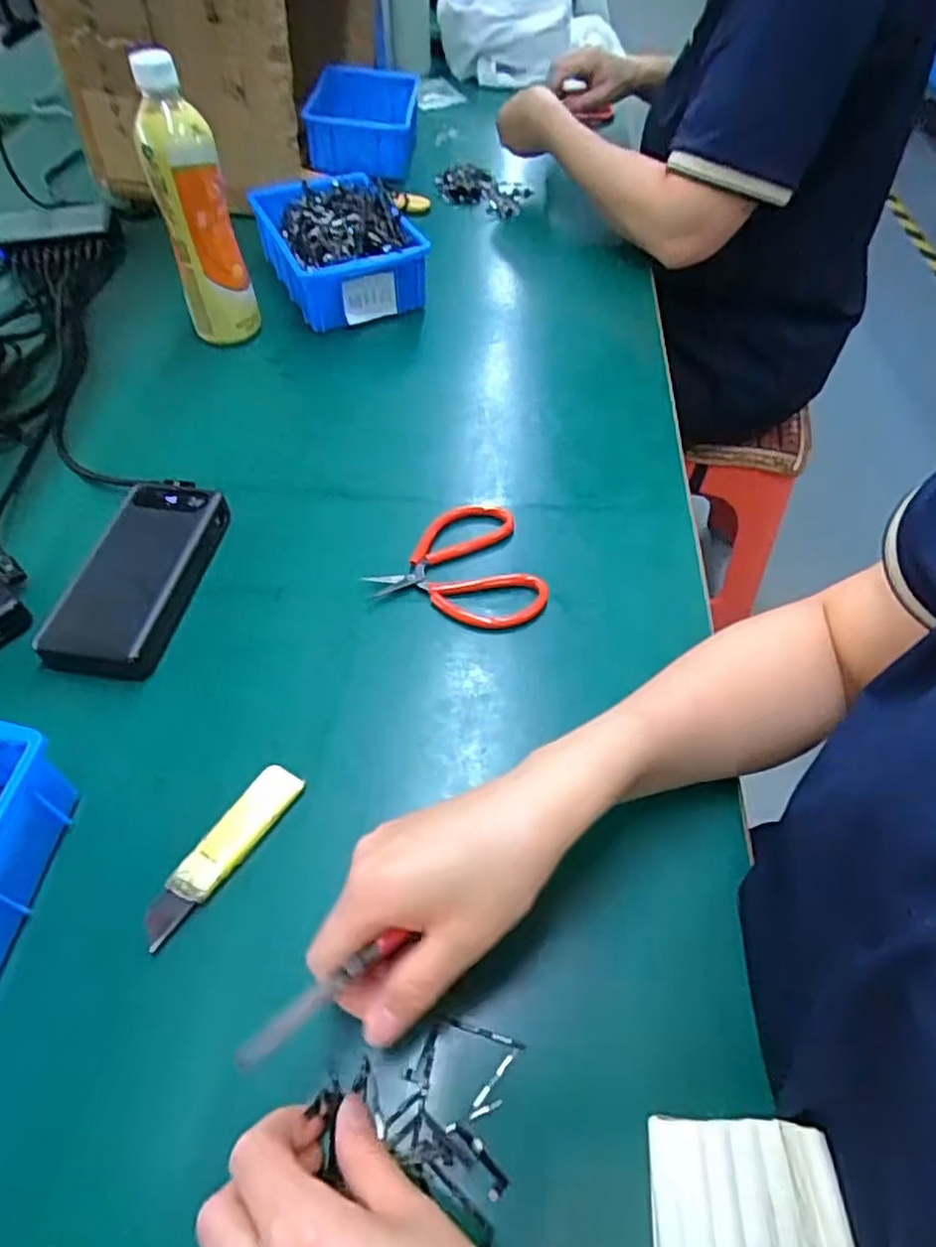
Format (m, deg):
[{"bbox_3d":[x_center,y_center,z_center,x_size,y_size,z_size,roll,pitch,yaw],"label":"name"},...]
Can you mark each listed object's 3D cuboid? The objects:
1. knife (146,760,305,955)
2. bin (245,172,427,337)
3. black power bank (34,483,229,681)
[{"bbox_3d":[-0.130,0.122,0.370,0.026,0.011,0.104,26,56,17],"label":"knife"},{"bbox_3d":[-0.137,-0.400,0.724,0.143,0.071,0.200,-16,55,-13],"label":"bin"},{"bbox_3d":[-0.226,-0.034,0.478,0.073,0.031,0.159,9,53,5],"label":"black power bank"}]

